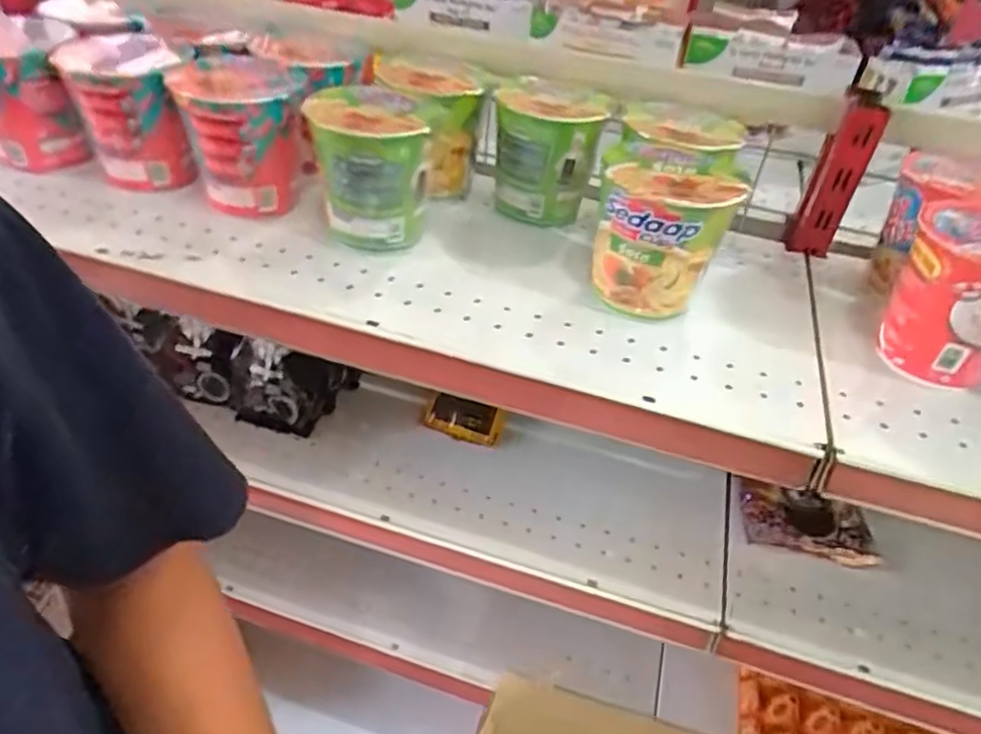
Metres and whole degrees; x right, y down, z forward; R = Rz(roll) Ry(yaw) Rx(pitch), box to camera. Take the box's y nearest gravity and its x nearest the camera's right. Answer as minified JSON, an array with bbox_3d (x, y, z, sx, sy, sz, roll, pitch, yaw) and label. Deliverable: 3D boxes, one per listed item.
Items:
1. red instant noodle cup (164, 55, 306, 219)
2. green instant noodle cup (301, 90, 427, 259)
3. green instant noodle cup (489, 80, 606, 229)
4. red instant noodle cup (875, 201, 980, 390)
[{"bbox_3d":[-0.212,-0.193,0.570,0.094,0.115,0.106,-6,43,-12],"label":"red instant noodle cup"},{"bbox_3d":[-0.099,-0.156,0.541,0.085,0.117,0.082,-2,42,-8],"label":"green instant noodle cup"},{"bbox_3d":[0.049,-0.196,0.605,0.090,0.106,0.096,3,42,-2],"label":"green instant noodle cup"},{"bbox_3d":[0.348,-0.051,0.479,0.093,0.112,0.100,35,50,29],"label":"red instant noodle cup"}]

